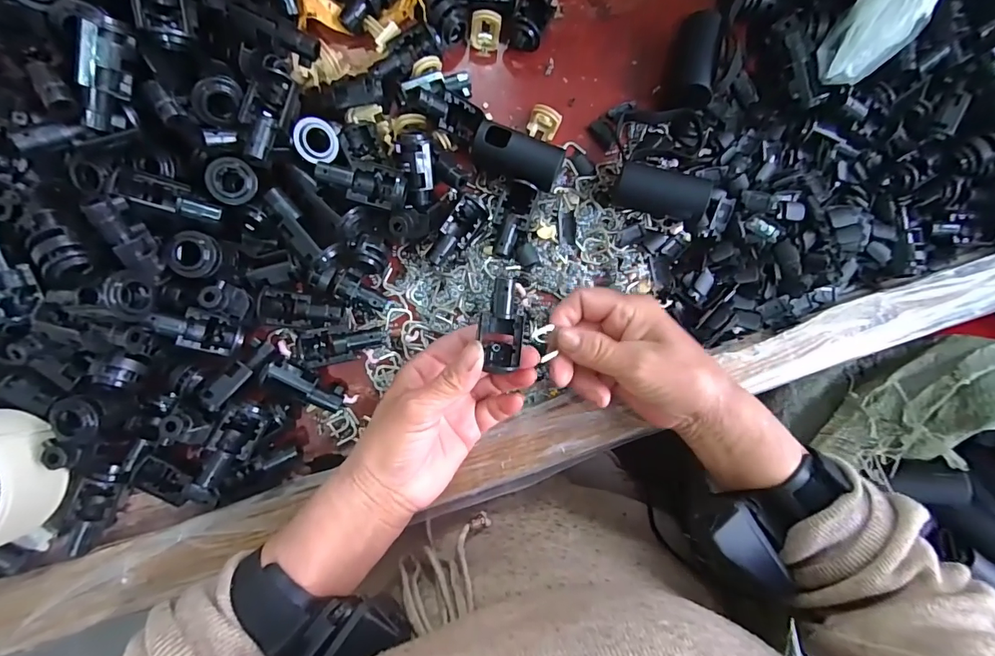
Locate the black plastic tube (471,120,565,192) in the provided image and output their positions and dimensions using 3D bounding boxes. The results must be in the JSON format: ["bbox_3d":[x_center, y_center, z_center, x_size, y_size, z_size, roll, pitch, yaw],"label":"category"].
[{"bbox_3d":[0.013,-0.117,0.315,0.061,0.034,0.029,19,88,-4],"label":"black plastic tube"}]

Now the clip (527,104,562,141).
[{"bbox_3d":[0.034,-0.150,0.328,0.022,0.019,0.015,20,84,-3],"label":"clip"}]

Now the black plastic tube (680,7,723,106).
[{"bbox_3d":[0.147,-0.196,0.330,0.022,0.030,0.065,9,88,-5],"label":"black plastic tube"}]

